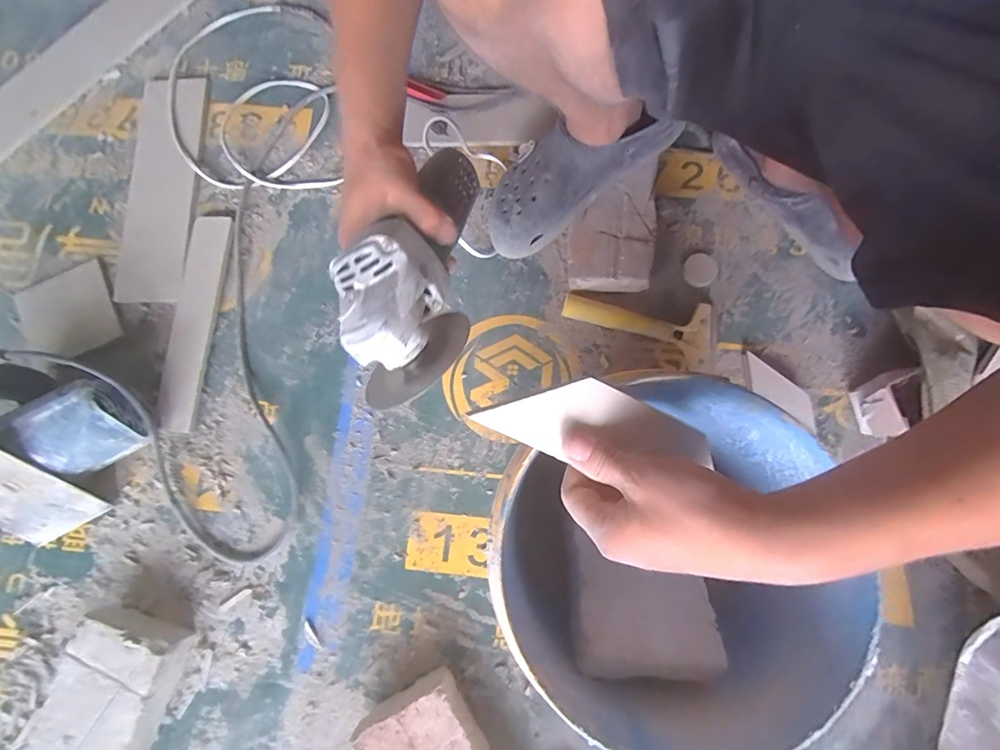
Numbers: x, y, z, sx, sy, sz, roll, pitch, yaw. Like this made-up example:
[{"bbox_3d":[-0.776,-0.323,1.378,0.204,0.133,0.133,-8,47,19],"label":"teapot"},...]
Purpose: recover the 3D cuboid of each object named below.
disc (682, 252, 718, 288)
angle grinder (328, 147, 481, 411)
[{"bbox_3d":[0.252,-0.132,0.563,0.039,0.009,0.042,0,79,1],"label":"disc"},{"bbox_3d":[-0.065,-0.104,0.365,0.097,0.093,0.260,8,58,3],"label":"angle grinder"}]

